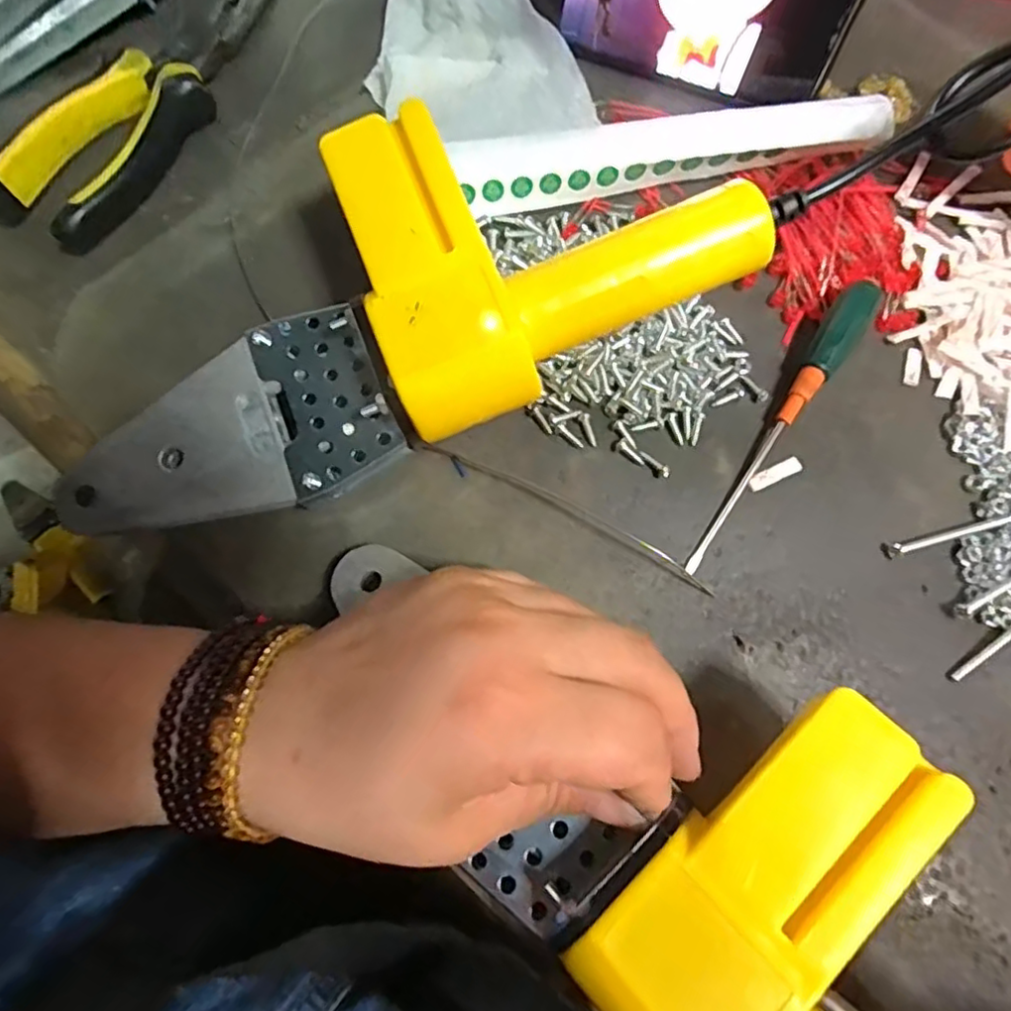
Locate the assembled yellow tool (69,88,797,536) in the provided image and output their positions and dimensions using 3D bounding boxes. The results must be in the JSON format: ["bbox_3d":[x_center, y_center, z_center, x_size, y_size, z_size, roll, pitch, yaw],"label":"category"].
[{"bbox_3d":[-0.045,-0.073,0.241,0.277,0.065,0.113,-23,75,5],"label":"assembled yellow tool"}]

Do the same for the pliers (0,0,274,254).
[{"bbox_3d":[-0.158,-0.197,0.288,0.043,0.023,0.187,27,74,6],"label":"pliers"}]

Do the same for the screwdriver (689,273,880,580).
[{"bbox_3d":[0.114,-0.034,0.253,0.015,0.020,0.143,33,75,8],"label":"screwdriver"}]

